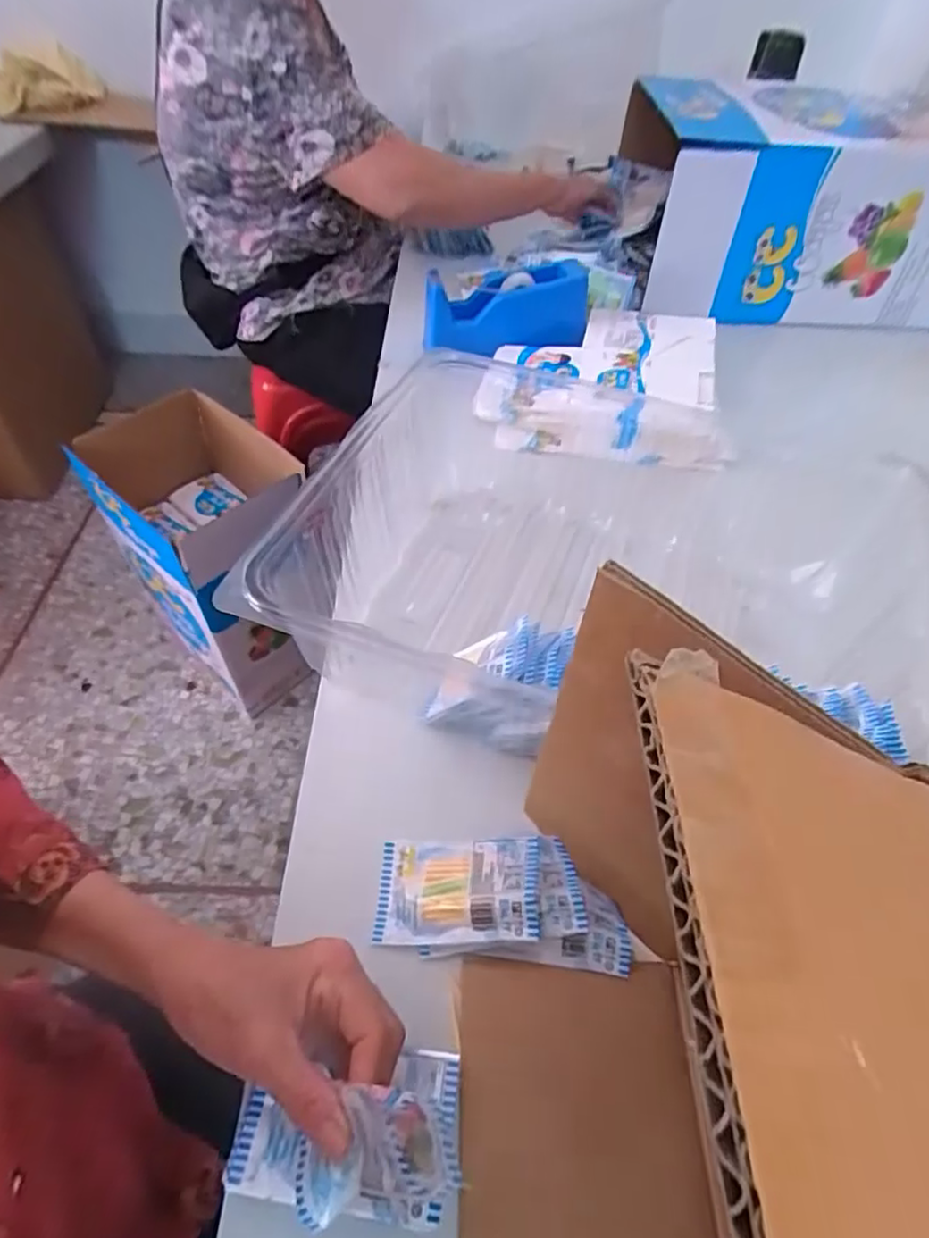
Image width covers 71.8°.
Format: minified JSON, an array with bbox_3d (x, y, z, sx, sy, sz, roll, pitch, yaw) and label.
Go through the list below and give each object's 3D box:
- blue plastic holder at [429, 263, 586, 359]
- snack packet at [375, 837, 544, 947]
[{"bbox_3d":[0.054,-0.390,0.813,0.206,0.088,0.059,-8,53,-9],"label":"blue plastic holder"},{"bbox_3d":[-0.006,0.171,0.407,0.105,0.008,0.064,-10,43,15],"label":"snack packet"}]

